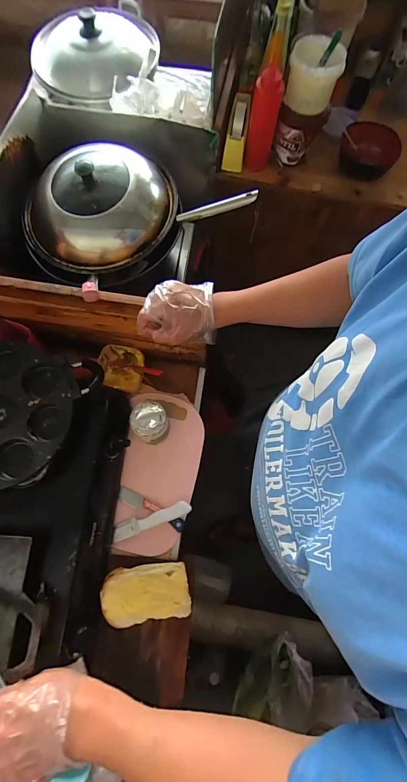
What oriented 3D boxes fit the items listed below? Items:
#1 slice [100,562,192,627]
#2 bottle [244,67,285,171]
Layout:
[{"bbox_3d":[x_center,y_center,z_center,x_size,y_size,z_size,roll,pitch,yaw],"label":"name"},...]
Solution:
[{"bbox_3d":[-0.108,0.381,0.631,0.159,0.028,0.092,-7,74,-3],"label":"slice"},{"bbox_3d":[0.143,-0.641,0.808,0.064,0.206,0.053,14,74,3],"label":"bottle"}]

